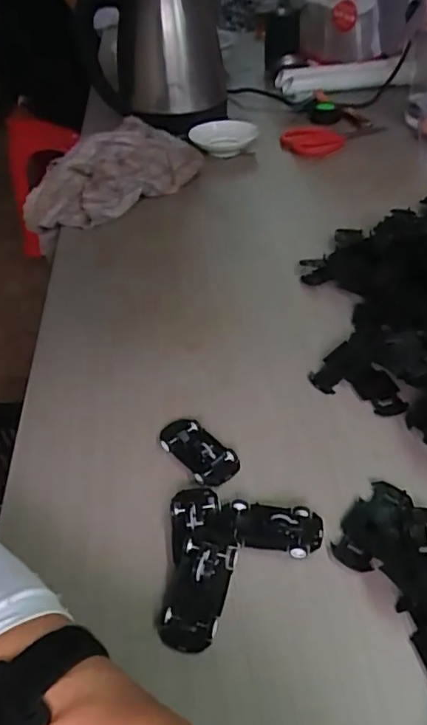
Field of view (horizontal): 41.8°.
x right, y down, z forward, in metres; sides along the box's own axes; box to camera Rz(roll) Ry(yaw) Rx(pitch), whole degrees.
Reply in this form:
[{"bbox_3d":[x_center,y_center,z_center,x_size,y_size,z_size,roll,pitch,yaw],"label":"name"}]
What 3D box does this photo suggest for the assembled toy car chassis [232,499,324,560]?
[{"bbox_3d":[0.038,0.098,0.334,0.053,0.012,0.033,2,43,7],"label":"assembled toy car chassis"}]

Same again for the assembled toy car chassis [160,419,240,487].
[{"bbox_3d":[-0.011,0.058,0.382,0.029,0.013,0.062,-34,50,-28],"label":"assembled toy car chassis"}]

